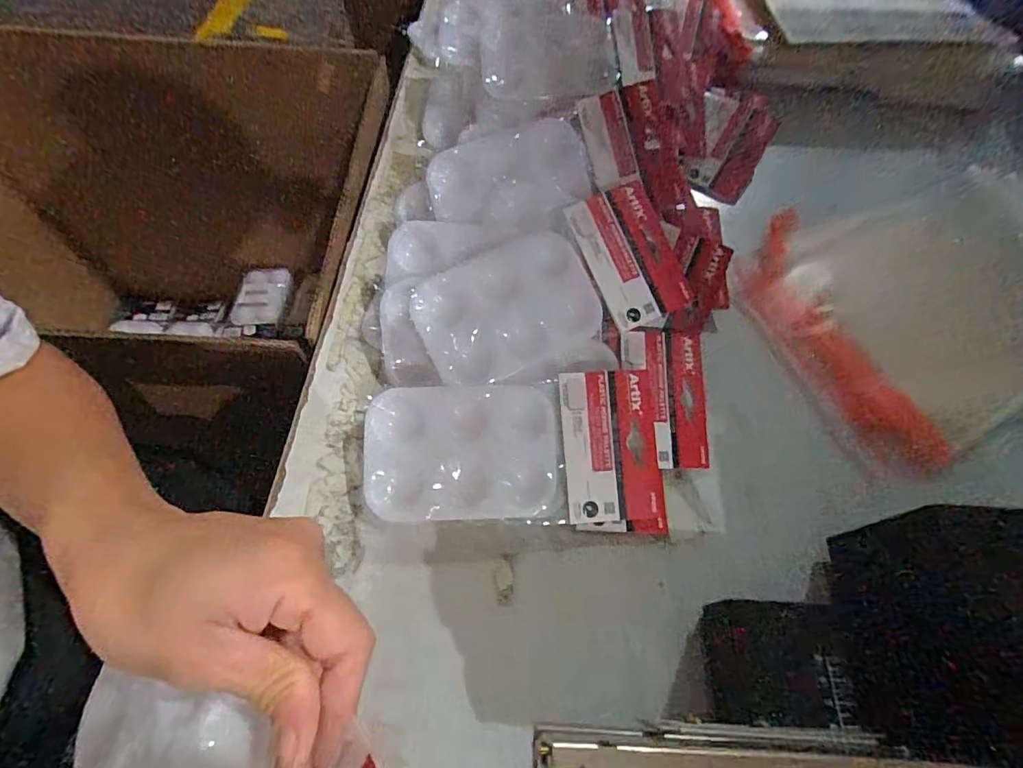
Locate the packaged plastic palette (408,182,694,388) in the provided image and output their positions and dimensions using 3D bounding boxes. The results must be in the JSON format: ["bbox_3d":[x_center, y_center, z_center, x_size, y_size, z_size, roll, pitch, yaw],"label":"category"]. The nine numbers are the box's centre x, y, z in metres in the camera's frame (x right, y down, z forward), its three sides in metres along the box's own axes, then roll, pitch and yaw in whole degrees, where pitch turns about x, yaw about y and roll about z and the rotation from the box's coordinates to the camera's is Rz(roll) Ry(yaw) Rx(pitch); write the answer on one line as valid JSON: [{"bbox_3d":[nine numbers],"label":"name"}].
[{"bbox_3d":[0.029,-0.066,0.349,0.190,0.020,0.095,-23,86,-8],"label":"packaged plastic palette"}]

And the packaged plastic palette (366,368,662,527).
[{"bbox_3d":[0.002,0.043,0.330,0.197,0.011,0.096,-1,83,-4],"label":"packaged plastic palette"}]

